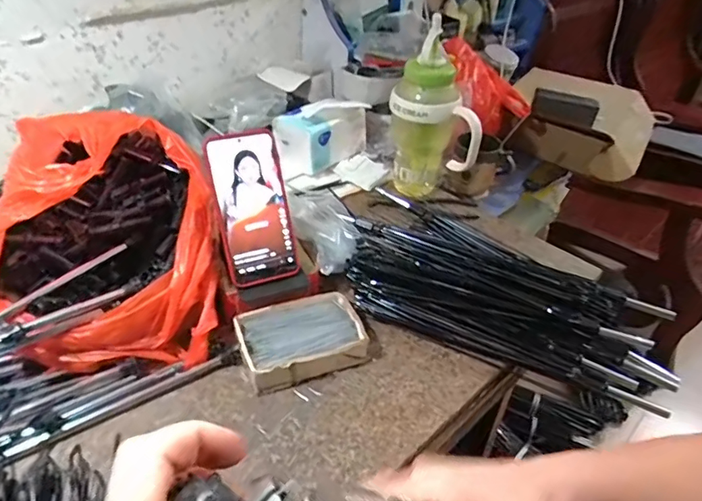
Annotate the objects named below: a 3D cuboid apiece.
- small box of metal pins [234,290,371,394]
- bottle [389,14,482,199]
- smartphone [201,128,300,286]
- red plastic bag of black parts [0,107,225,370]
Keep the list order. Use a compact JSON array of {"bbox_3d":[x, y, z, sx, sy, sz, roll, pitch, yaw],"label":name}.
[{"bbox_3d":[-0.054,0.097,0.548,0.132,0.036,0.093,-16,41,-20],"label":"small box of metal pins"},{"bbox_3d":[0.130,-0.196,0.765,0.139,0.245,0.093,10,39,12],"label":"bottle"},{"bbox_3d":[-0.108,-0.048,0.546,0.081,0.163,0.014,-14,11,-18],"label":"smartphone"},{"bbox_3d":[-0.265,-0.022,0.528,0.224,0.201,0.222,-4,38,-5],"label":"red plastic bag of black parts"}]

